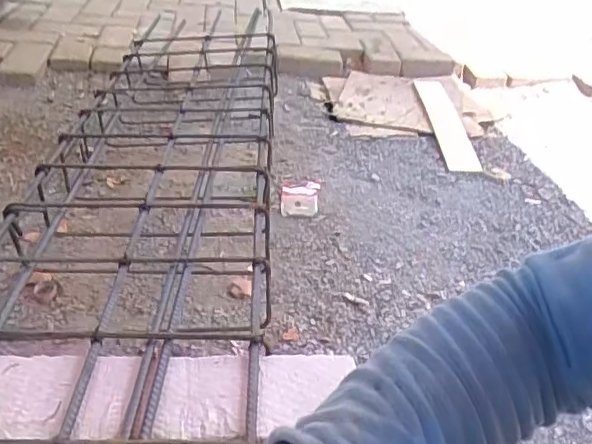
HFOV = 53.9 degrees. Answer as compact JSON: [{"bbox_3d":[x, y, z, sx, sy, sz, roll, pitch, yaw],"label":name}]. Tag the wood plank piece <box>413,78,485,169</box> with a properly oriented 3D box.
[{"bbox_3d":[0.412,-0.285,1.608,0.094,0.017,0.538,4,39,-4],"label":"wood plank piece"}]

